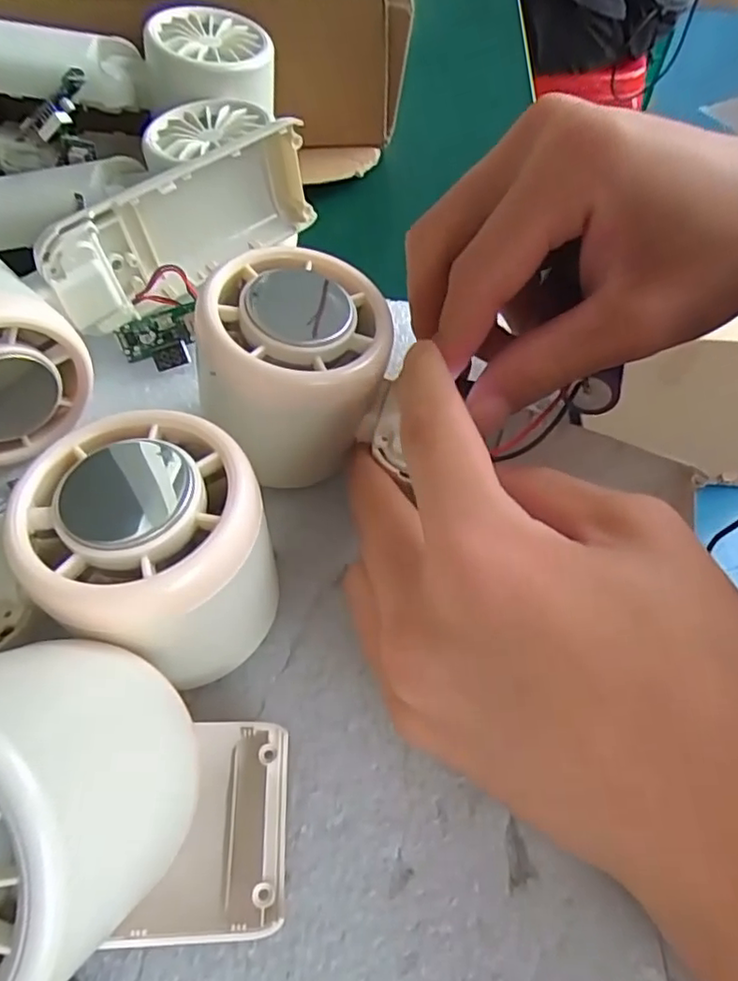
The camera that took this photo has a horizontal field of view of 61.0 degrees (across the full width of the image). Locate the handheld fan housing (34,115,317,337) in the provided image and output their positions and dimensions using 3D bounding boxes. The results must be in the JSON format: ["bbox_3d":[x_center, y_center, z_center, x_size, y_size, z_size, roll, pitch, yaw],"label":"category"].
[{"bbox_3d":[-0.067,-0.096,0.229,0.106,0.049,0.018,-36,63,-24],"label":"handheld fan housing"}]

